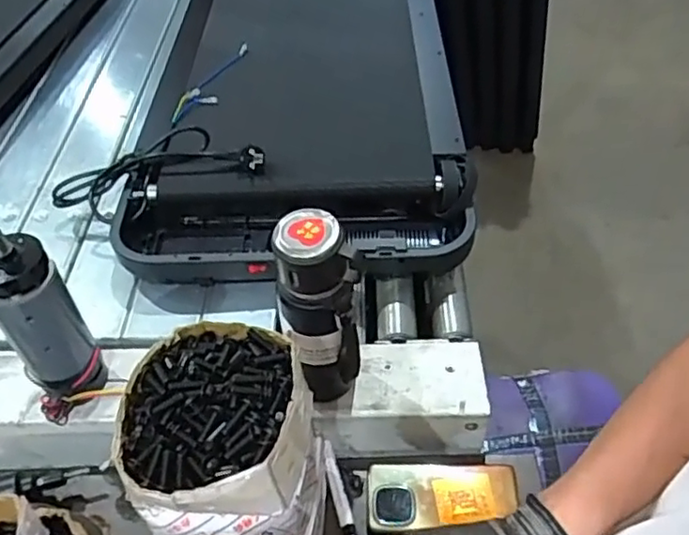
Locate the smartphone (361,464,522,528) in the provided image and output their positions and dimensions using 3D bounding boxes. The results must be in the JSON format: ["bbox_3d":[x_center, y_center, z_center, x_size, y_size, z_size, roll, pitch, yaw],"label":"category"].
[{"bbox_3d":[0.106,0.251,0.710,0.166,0.015,0.071,-3,47,0],"label":"smartphone"}]

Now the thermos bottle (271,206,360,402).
[{"bbox_3d":[-0.026,0.054,0.661,0.076,0.242,0.069,-9,47,-6],"label":"thermos bottle"}]

